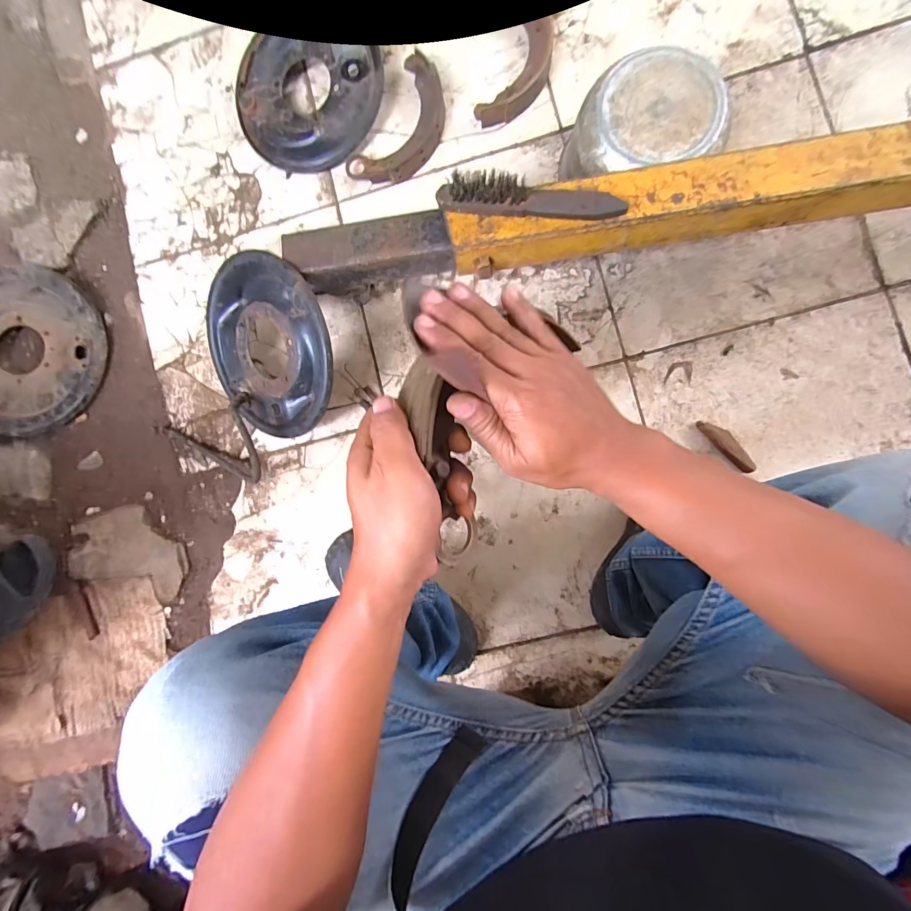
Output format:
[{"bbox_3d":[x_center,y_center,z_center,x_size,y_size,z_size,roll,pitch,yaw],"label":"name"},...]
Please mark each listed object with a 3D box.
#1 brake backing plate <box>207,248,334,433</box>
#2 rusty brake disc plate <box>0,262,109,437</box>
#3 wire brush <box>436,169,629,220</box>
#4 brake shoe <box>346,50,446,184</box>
[{"bbox_3d":[-0.285,-0.166,0.649,0.267,0.033,0.260,11,113,28],"label":"brake backing plate"},{"bbox_3d":[-0.801,-0.194,0.772,0.304,0.055,0.296,0,90,6],"label":"rusty brake disc plate"},{"bbox_3d":[0.093,-0.321,0.519,0.228,0.040,0.033,5,88,6],"label":"wire brush"},{"bbox_3d":[-0.089,-0.558,0.719,0.120,0.032,0.219,36,93,5],"label":"brake shoe"}]

